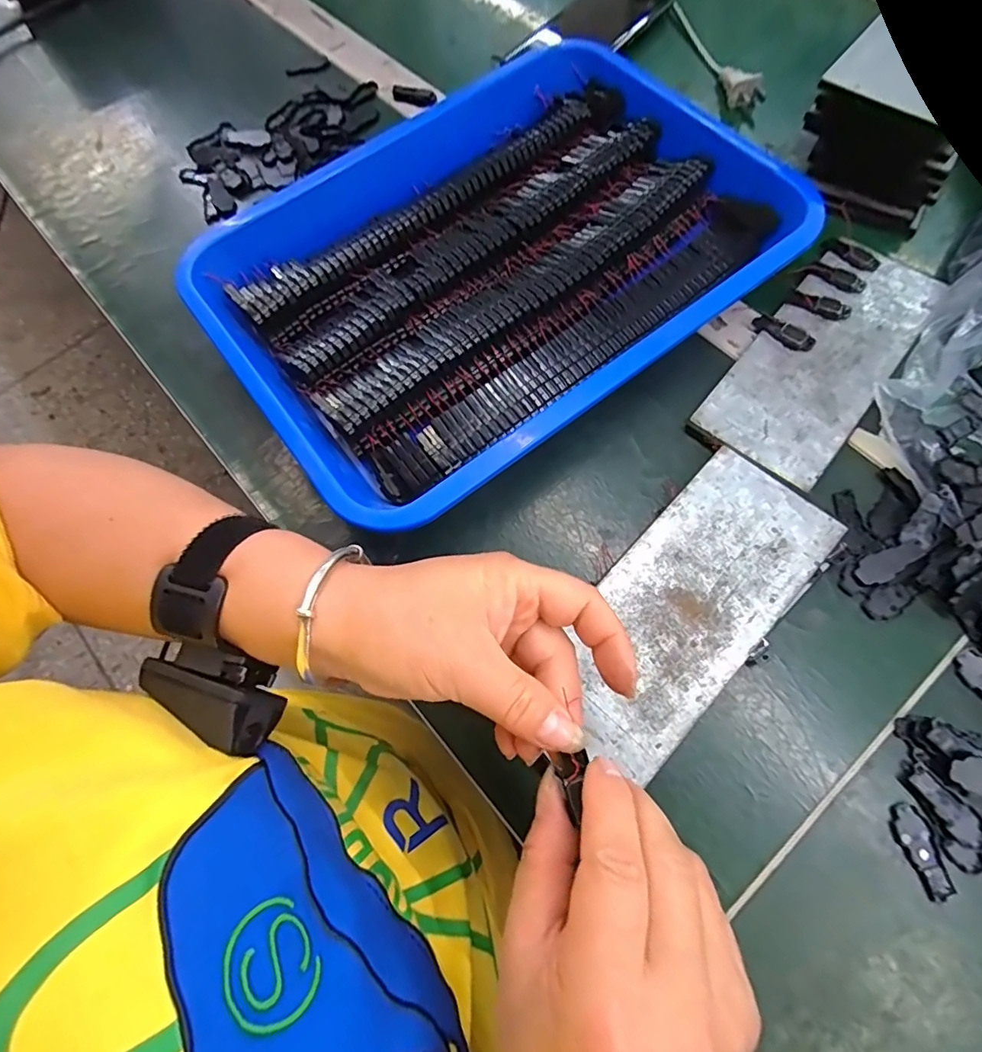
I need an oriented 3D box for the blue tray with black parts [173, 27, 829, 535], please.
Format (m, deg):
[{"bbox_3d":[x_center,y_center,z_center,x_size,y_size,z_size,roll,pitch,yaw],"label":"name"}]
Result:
[{"bbox_3d":[0.005,-0.182,0.357,0.375,0.044,0.268,-36,71,-9],"label":"blue tray with black parts"}]

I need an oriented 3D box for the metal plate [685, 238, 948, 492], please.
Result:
[{"bbox_3d":[0.213,-0.110,0.339,0.076,0.008,0.194,38,77,16],"label":"metal plate"}]

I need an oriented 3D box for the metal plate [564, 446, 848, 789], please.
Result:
[{"bbox_3d":[0.105,0.041,0.284,0.079,0.018,0.174,41,78,17],"label":"metal plate"}]

